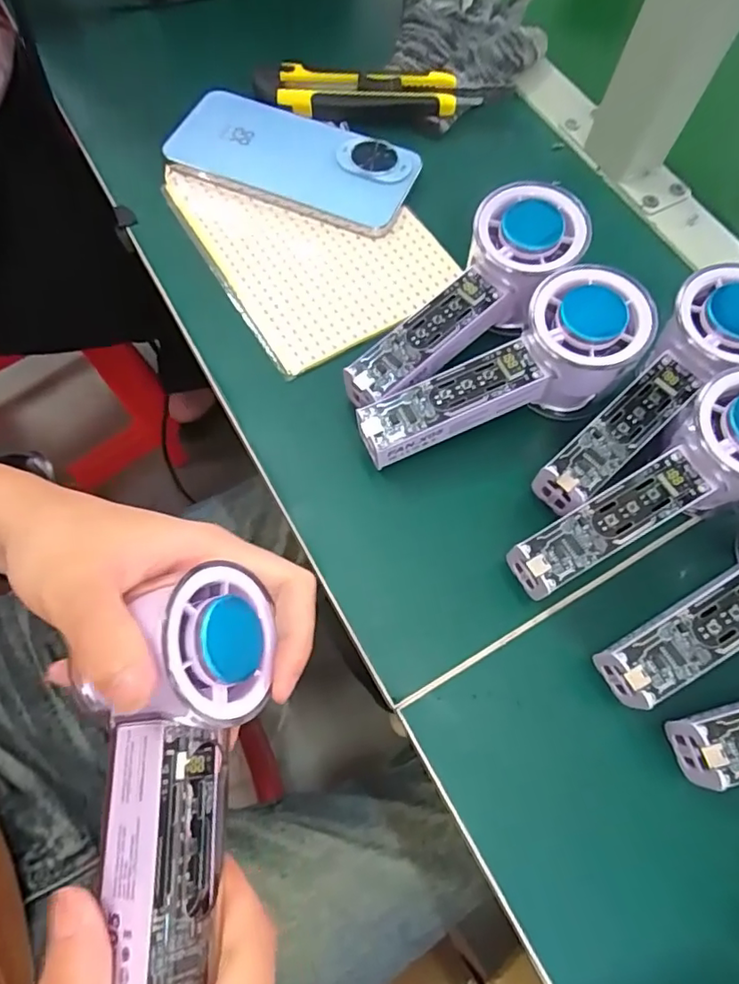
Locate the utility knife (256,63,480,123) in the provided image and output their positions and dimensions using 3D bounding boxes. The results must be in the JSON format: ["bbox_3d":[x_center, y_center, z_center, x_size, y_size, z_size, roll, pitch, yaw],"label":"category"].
[{"bbox_3d":[-0.003,-0.274,0.388,0.147,0.013,0.033,4,69,0],"label":"utility knife"}]

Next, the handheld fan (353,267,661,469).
[{"bbox_3d":[0.064,-0.061,0.290,0.146,0.061,0.051,-15,71,-7],"label":"handheld fan"}]

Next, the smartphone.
[{"bbox_3d":[-0.051,-0.218,0.368,0.158,0.011,0.072,22,70,6],"label":"smartphone"}]

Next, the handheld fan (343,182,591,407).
[{"bbox_3d":[0.049,-0.098,0.305,0.152,0.044,0.054,-42,76,-3],"label":"handheld fan"}]

